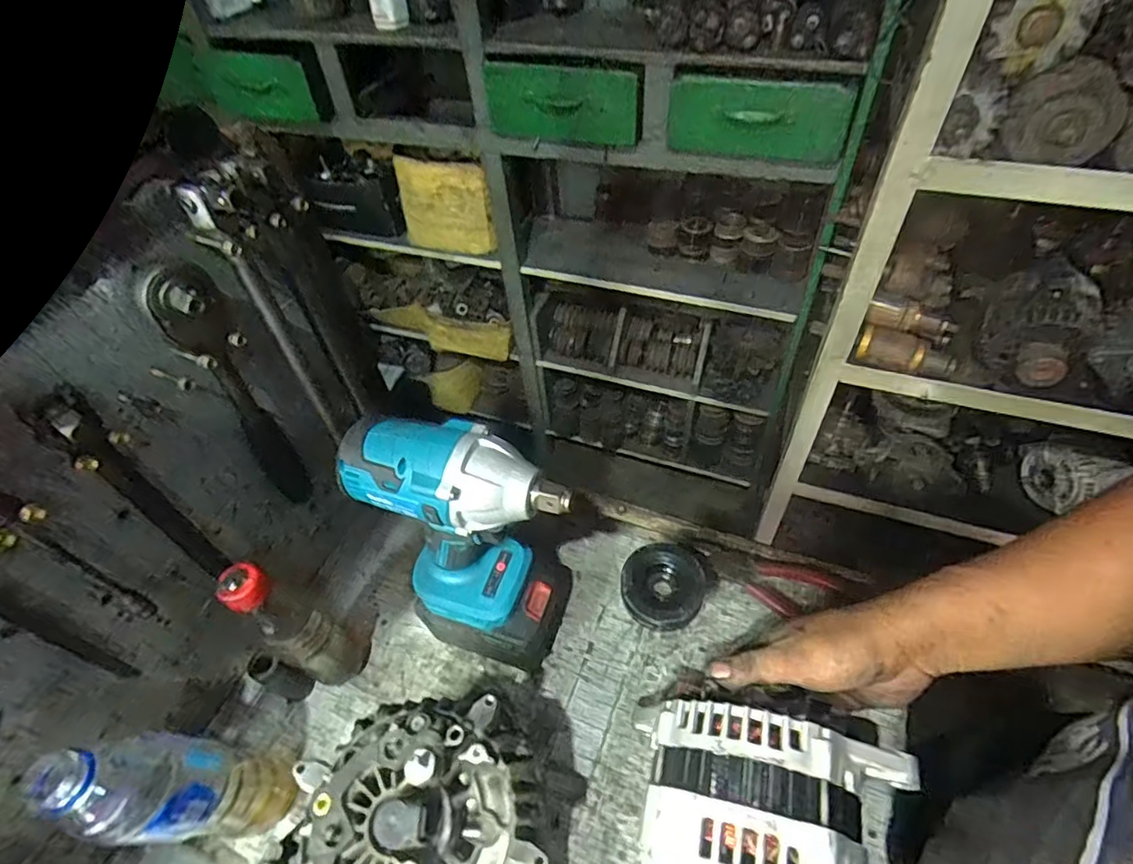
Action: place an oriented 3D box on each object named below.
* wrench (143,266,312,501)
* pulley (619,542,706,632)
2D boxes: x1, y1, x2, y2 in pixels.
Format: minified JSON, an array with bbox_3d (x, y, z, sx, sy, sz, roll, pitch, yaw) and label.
[{"bbox_3d":[-0.245,-0.019,0.446,0.047,0.245,0.036,-38,57,-24],"label":"wrench"},{"bbox_3d":[0.097,0.152,0.567,0.078,0.030,0.085,-3,50,3],"label":"pulley"}]

